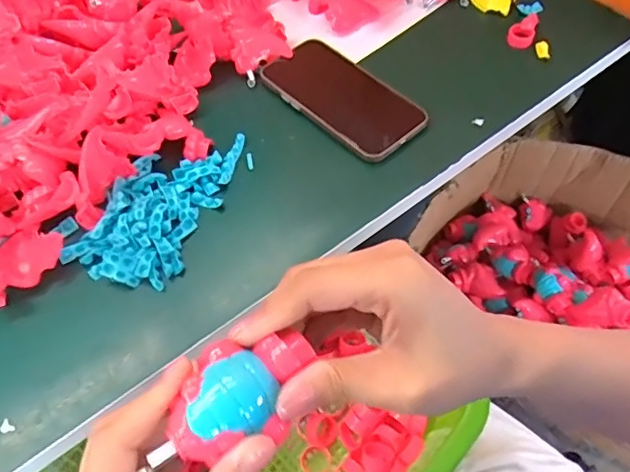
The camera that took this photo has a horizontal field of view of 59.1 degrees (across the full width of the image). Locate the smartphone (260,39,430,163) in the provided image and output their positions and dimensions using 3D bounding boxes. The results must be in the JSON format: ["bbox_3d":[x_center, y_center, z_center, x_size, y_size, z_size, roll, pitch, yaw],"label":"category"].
[{"bbox_3d":[0.025,-0.131,0.522,0.080,0.008,0.159,-38,62,-22],"label":"smartphone"}]

